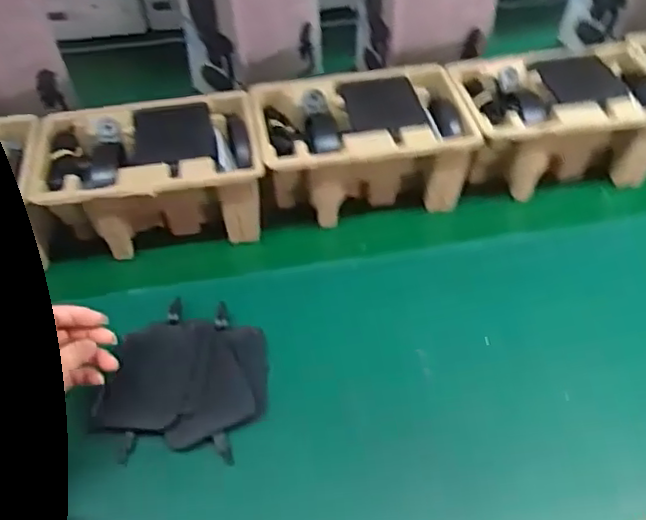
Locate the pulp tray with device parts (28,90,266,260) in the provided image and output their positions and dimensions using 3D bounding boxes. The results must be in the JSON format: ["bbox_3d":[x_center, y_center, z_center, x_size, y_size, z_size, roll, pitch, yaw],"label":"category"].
[{"bbox_3d":[-0.180,-0.091,0.697,0.219,0.104,0.151,-7,47,-6],"label":"pulp tray with device parts"}]

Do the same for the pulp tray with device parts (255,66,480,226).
[{"bbox_3d":[0.039,-0.124,0.716,0.221,0.107,0.148,-8,47,-8],"label":"pulp tray with device parts"}]

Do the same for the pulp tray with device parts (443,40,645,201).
[{"bbox_3d":[0.263,-0.153,0.737,0.223,0.114,0.148,-9,47,-8],"label":"pulp tray with device parts"}]

